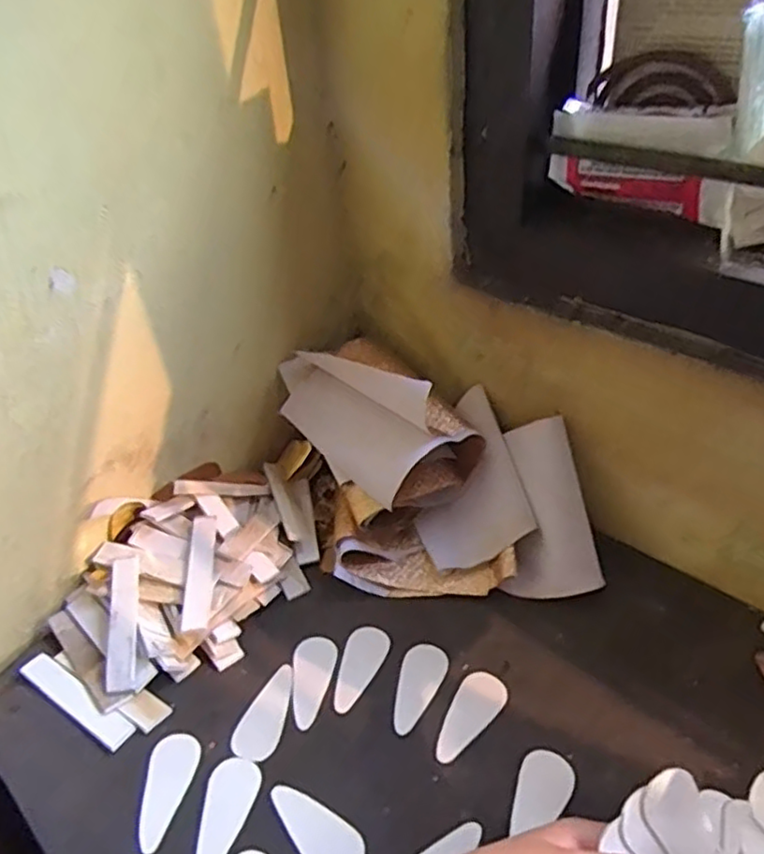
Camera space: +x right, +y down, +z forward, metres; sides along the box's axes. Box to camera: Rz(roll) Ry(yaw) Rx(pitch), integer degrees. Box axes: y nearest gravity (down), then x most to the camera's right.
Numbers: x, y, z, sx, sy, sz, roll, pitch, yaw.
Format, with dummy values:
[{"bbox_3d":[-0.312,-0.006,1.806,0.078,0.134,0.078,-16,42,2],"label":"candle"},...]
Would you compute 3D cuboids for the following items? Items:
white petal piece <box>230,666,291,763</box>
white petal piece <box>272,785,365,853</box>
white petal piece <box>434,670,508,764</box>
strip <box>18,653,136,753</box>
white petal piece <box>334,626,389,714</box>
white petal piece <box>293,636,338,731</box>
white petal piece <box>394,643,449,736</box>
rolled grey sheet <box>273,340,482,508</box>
[{"bbox_3d":[-0.081,0.203,0.472,0.031,0.004,0.070,8,40,17],"label":"white petal piece"},{"bbox_3d":[-0.041,0.245,0.405,0.032,0.004,0.071,-34,46,-31],"label":"white petal piece"},{"bbox_3d":[0.060,0.199,0.456,0.031,0.004,0.071,21,45,30],"label":"white petal piece"},{"bbox_3d":[-0.222,0.197,0.479,0.107,0.011,0.021,20,45,29],"label":"strip"},{"bbox_3d":[-0.017,0.179,0.492,0.031,0.004,0.069,9,40,18],"label":"white petal piece"},{"bbox_3d":[-0.054,0.186,0.488,0.031,0.004,0.069,4,39,13],"label":"white petal piece"},{"bbox_3d":[0.025,0.187,0.478,0.031,0.004,0.071,14,42,23],"label":"white petal piece"},{"bbox_3d":[-0.005,-0.005,0.604,0.114,0.084,0.183,-27,43,-25],"label":"rolled grey sheet"}]

